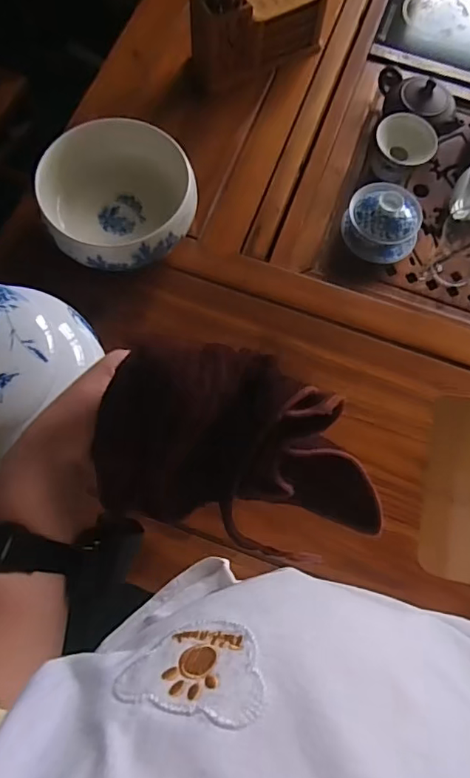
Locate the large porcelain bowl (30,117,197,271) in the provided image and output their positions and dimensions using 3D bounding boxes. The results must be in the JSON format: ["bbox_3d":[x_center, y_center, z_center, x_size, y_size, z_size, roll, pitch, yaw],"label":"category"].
[{"bbox_3d":[-0.138,-0.223,0.646,0.178,0.101,0.164,1,71,-2],"label":"large porcelain bowl"}]

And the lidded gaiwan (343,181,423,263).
[{"bbox_3d":[0.202,-0.229,0.697,0.099,0.075,0.093,1,71,-2],"label":"lidded gaiwan"}]

